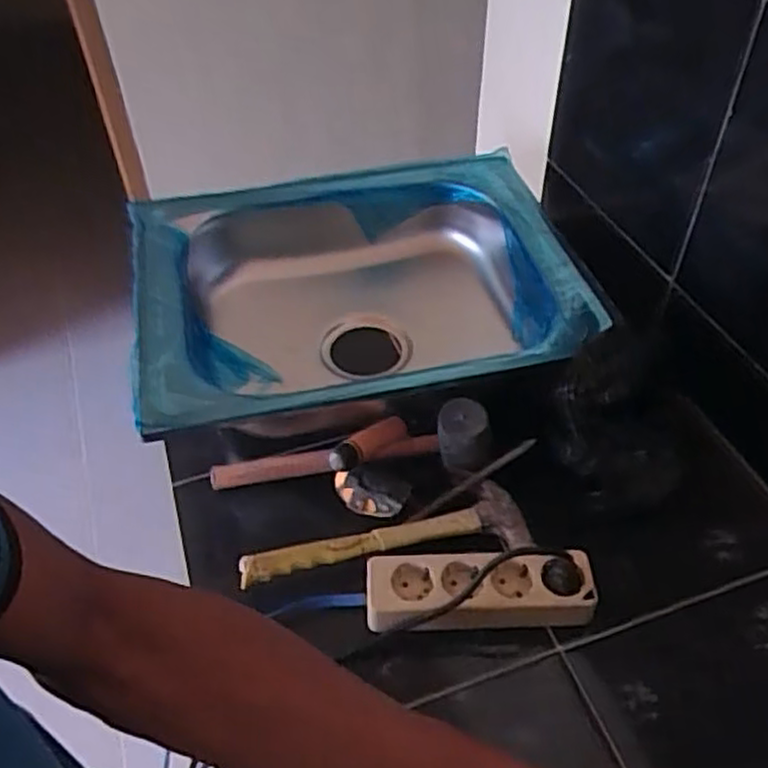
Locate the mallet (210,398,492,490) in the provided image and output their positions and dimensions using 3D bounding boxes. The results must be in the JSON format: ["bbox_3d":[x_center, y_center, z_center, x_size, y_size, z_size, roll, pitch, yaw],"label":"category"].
[{"bbox_3d":[-0.038,0.076,0.737,0.290,0.086,0.063,-10,45,9],"label":"mallet"}]

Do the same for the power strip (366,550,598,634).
[{"bbox_3d":[0.084,0.184,0.653,0.196,0.043,0.057,-2,46,0],"label":"power strip"}]

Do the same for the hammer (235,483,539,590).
[{"bbox_3d":[0.003,0.142,0.690,0.269,0.030,0.073,-8,46,-7],"label":"hammer"}]

